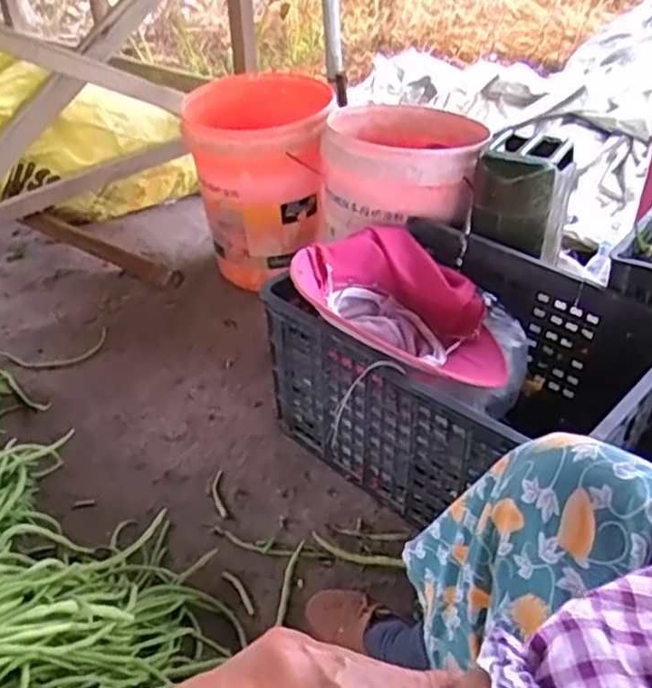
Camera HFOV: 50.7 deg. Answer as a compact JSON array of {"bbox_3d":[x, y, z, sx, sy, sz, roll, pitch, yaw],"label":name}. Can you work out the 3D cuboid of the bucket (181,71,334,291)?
[{"bbox_3d":[-0.133,-0.339,1.443,0.264,0.372,0.340,-5,36,-5],"label":"bucket"}]

